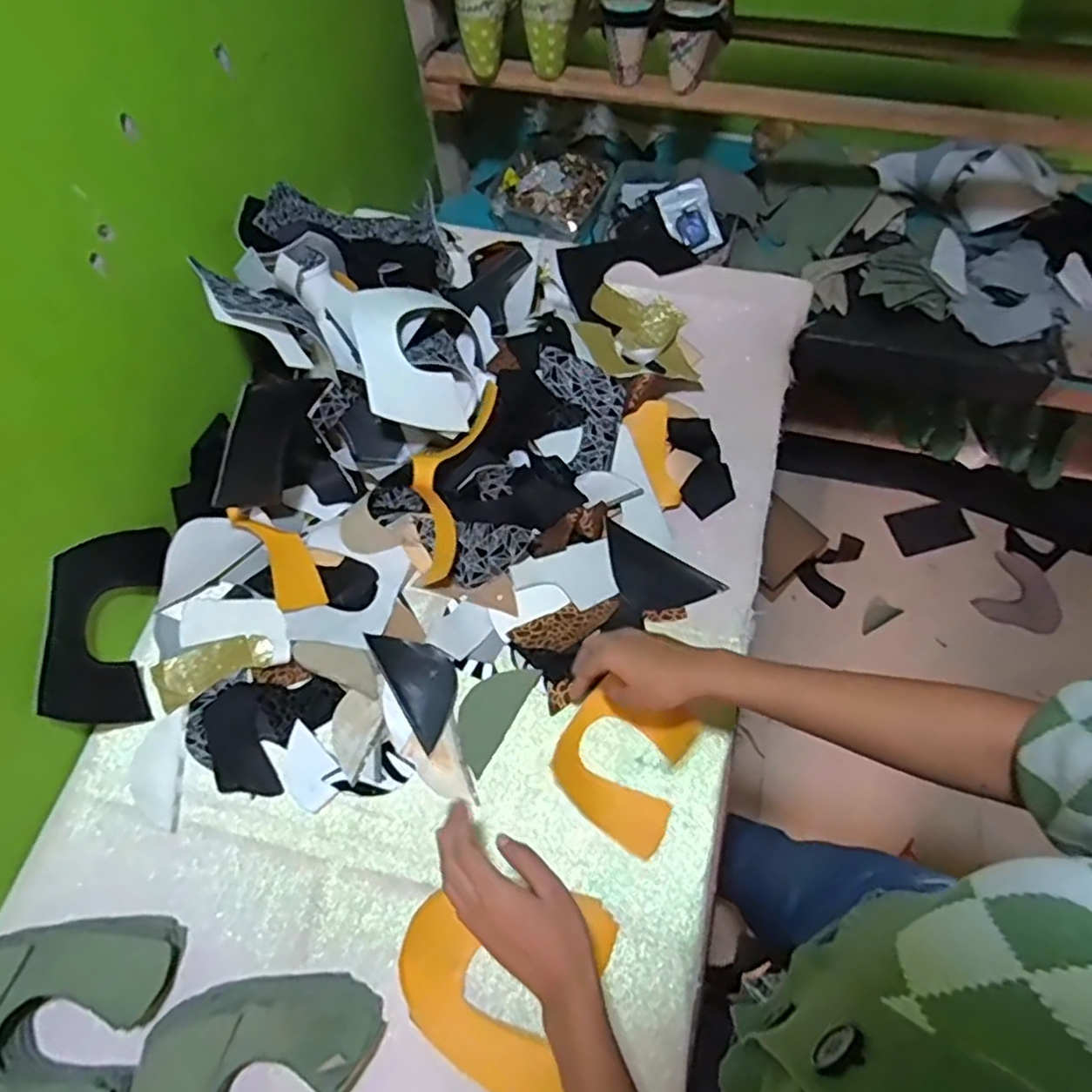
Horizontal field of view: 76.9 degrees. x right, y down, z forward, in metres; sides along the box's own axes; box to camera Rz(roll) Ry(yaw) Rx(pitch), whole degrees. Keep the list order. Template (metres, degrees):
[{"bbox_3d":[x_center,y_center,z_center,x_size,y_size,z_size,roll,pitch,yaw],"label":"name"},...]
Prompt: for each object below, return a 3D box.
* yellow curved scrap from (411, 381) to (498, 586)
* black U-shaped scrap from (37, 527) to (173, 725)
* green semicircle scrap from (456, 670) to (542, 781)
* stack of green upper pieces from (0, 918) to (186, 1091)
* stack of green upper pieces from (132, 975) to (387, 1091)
[{"bbox_3d":[-0.108,-0.064,0.700,0.036,0.064,0.213,33,110,45],"label":"yellow curved scrap"},{"bbox_3d":[-0.412,0.070,0.642,0.018,0.113,0.185,-1,79,19],"label":"black U-shaped scrap"},{"bbox_3d":[-0.055,0.162,0.675,0.051,0.006,0.108,29,71,9],"label":"green semicircle scrap"},{"bbox_3d":[-0.399,0.382,0.535,0.160,0.056,0.171,9,65,6],"label":"stack of green upper pieces"},{"bbox_3d":[-0.232,0.423,0.534,0.172,0.039,0.163,11,66,7],"label":"stack of green upper pieces"}]

